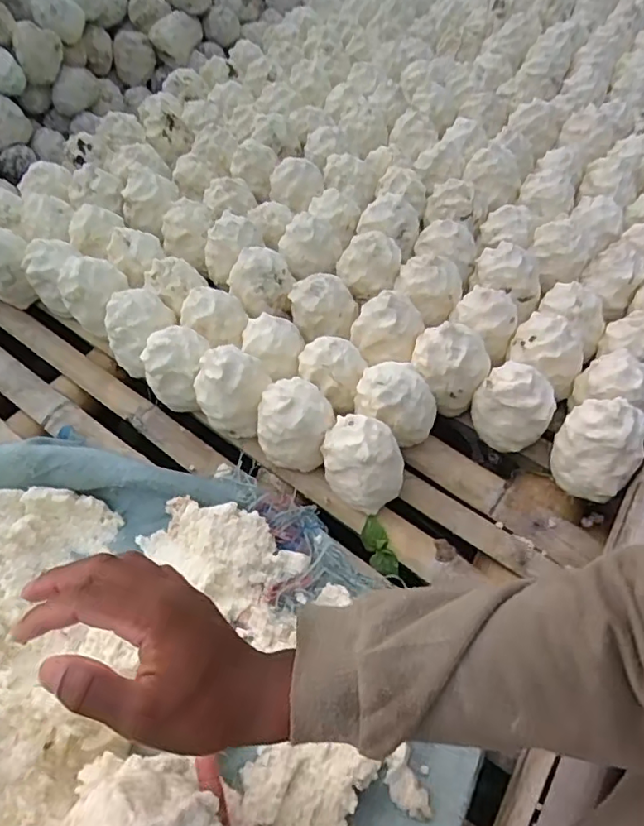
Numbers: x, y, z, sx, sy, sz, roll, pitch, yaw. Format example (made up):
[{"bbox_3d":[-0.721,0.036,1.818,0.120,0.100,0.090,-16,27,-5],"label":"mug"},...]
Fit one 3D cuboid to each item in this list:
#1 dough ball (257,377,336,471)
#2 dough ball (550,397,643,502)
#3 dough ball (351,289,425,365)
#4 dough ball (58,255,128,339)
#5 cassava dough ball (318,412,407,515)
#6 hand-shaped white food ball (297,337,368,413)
[{"bbox_3d":[-0.028,0.006,0.634,0.077,0.092,0.074,-1,54,1],"label":"dough ball"},{"bbox_3d":[0.298,0.036,0.605,0.083,0.099,0.070,20,57,16],"label":"dough ball"},{"bbox_3d":[0.080,-0.107,0.692,0.081,0.066,0.068,22,58,17],"label":"dough ball"},{"bbox_3d":[-0.295,-0.160,0.741,0.072,0.090,0.078,23,58,18],"label":"dough ball"},{"bbox_3d":[0.044,0.060,0.621,0.090,0.101,0.071,12,56,11],"label":"cassava dough ball"},{"bbox_3d":[0.011,-0.052,0.671,0.078,0.059,0.058,23,58,17],"label":"hand-shaped white food ball"}]

